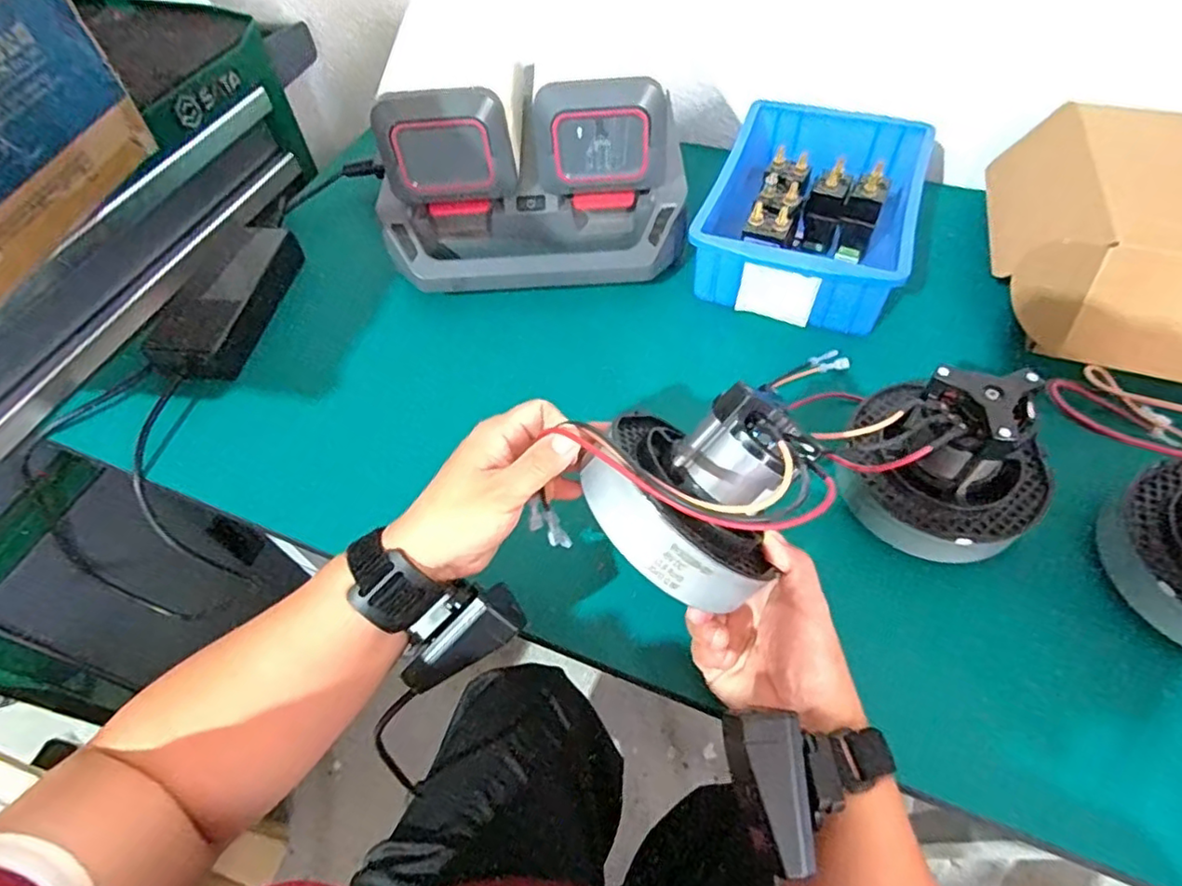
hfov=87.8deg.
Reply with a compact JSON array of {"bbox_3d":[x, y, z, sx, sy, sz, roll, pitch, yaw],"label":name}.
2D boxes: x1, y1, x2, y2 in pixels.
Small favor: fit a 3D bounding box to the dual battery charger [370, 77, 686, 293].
[{"bbox_3d":[-0.054,-0.227,0.541,0.271,0.144,0.103,-2,54,2],"label":"dual battery charger"}]

